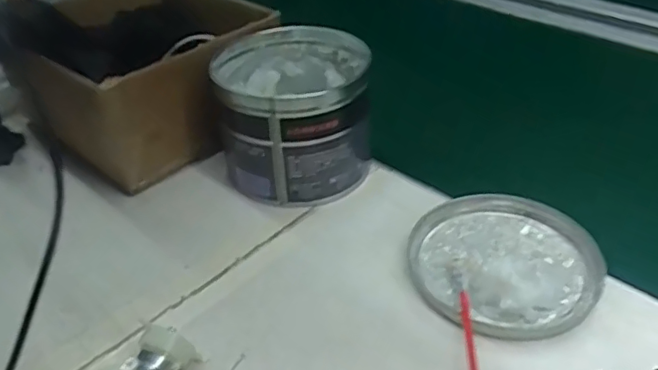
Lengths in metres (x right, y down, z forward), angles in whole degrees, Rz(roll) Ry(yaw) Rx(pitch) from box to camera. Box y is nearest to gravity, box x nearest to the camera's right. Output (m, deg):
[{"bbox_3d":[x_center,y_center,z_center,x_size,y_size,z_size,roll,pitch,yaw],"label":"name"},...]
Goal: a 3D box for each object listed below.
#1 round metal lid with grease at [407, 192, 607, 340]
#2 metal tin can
[{"bbox_3d":[0.128,0.050,0.416,0.132,0.022,0.127,-1,36,1],"label":"round metal lid with grease"},{"bbox_3d":[-0.030,-0.061,0.495,0.121,0.108,0.134,-3,36,-2],"label":"metal tin can"}]

